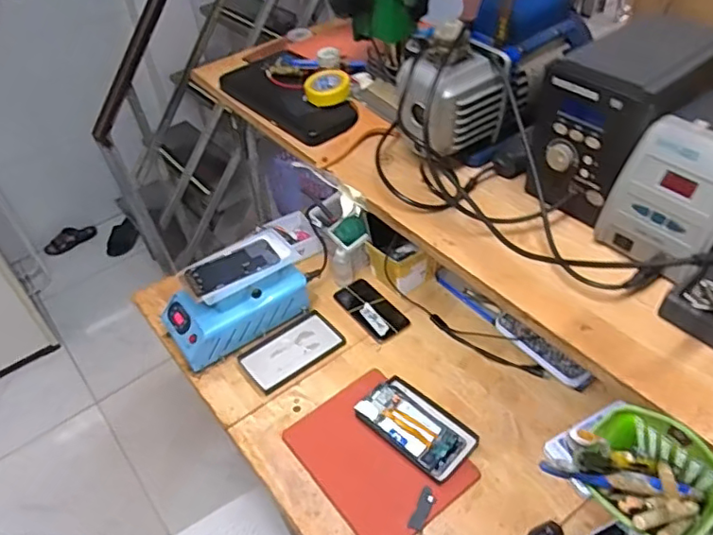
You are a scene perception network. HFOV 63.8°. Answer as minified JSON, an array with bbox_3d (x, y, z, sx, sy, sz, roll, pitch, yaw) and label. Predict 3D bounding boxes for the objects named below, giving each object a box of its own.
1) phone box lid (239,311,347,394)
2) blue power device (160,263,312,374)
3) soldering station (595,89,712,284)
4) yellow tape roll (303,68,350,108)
[{"bbox_3d":[-0.115,0.151,1.031,0.172,0.009,0.105,-30,49,-23],"label":"phone box lid"},{"bbox_3d":[-0.222,0.063,1.048,0.247,0.116,0.127,-29,49,-23],"label":"blue power device"},{"bbox_3d":[0.330,-0.079,0.562,0.120,0.116,0.151,33,55,33],"label":"soldering station"},{"bbox_3d":[-0.042,-0.257,0.821,0.064,0.028,0.062,-3,44,2],"label":"yellow tape roll"}]

